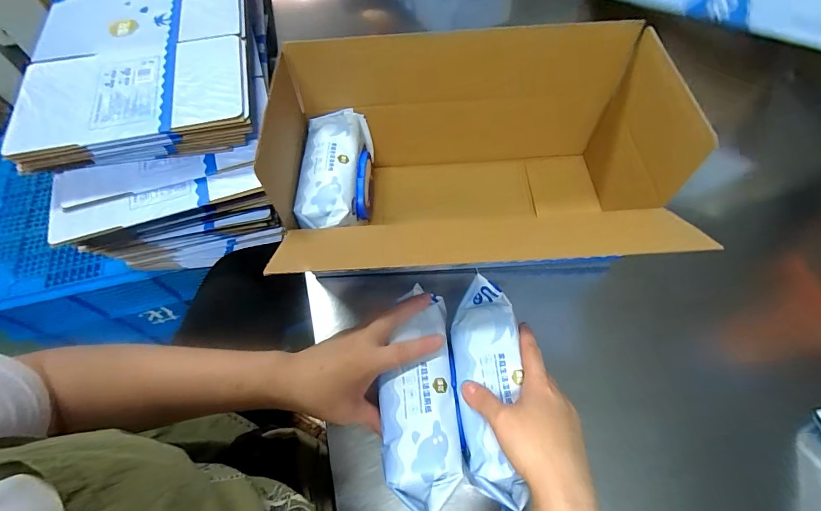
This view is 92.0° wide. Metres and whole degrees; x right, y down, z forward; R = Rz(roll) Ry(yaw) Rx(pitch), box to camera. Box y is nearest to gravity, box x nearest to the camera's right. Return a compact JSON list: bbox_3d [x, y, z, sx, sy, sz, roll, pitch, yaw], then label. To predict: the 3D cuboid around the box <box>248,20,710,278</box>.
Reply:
[{"bbox_3d":[0.058,-0.120,0.491,0.413,0.214,0.227,3,62,3],"label":"box"}]

